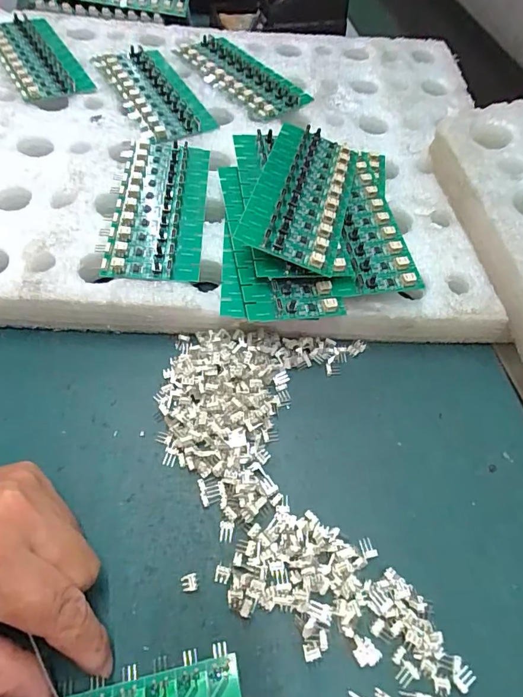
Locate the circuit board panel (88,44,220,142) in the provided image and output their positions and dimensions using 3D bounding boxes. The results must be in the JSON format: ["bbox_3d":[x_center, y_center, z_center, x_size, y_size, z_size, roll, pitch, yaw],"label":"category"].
[{"bbox_3d":[-0.096,-0.230,0.391,0.064,0.008,0.138,-23,62,-18],"label":"circuit board panel"}]

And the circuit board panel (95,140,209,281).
[{"bbox_3d":[-0.074,-0.106,0.319,0.065,0.007,0.136,2,57,-4],"label":"circuit board panel"}]

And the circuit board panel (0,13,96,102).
[{"bbox_3d":[-0.208,-0.271,0.407,0.062,0.012,0.139,-26,63,-20],"label":"circuit board panel"}]

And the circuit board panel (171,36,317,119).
[{"bbox_3d":[-0.020,-0.265,0.424,0.067,0.009,0.138,-33,66,-23],"label":"circuit board panel"}]

